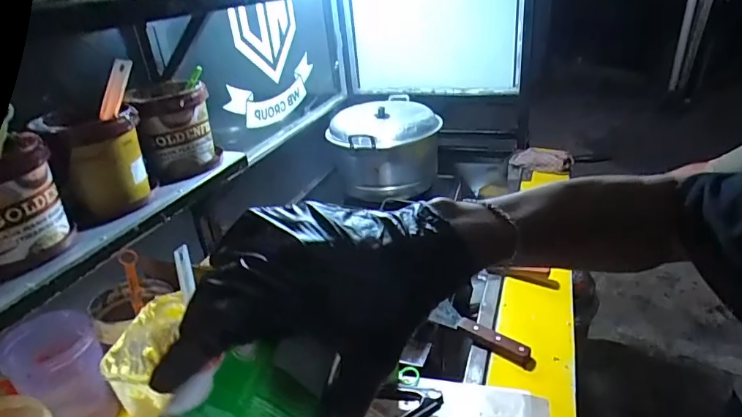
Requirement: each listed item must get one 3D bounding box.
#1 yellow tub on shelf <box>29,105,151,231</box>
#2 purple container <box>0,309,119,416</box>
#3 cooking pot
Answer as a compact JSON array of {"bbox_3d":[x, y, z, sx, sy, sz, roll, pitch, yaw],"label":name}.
[{"bbox_3d":[-0.384,-0.066,0.659,0.114,0.137,0.121,-24,36,-36],"label":"yellow tub on shelf"},{"bbox_3d":[-0.434,0.240,0.666,0.104,0.161,0.105,-1,28,0],"label":"purple container"},{"bbox_3d":[0.026,-0.183,1.382,0.278,0.212,0.318,-7,29,-10],"label":"cooking pot"}]

